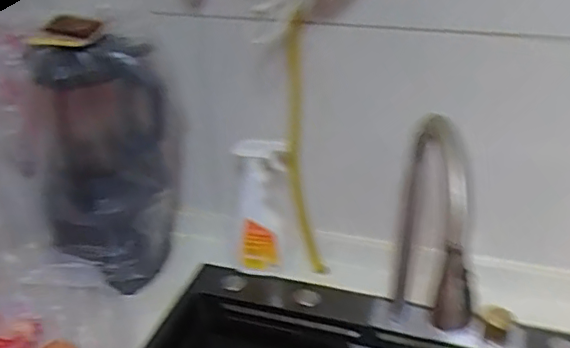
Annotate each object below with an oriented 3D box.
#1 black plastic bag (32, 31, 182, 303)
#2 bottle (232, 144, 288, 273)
[{"bbox_3d":[-0.277,-0.009,0.908,0.214,0.391,0.148,-10,29,-14],"label":"black plastic bag"},{"bbox_3d":[-0.040,0.058,0.997,0.094,0.260,0.061,0,29,3],"label":"bottle"}]

